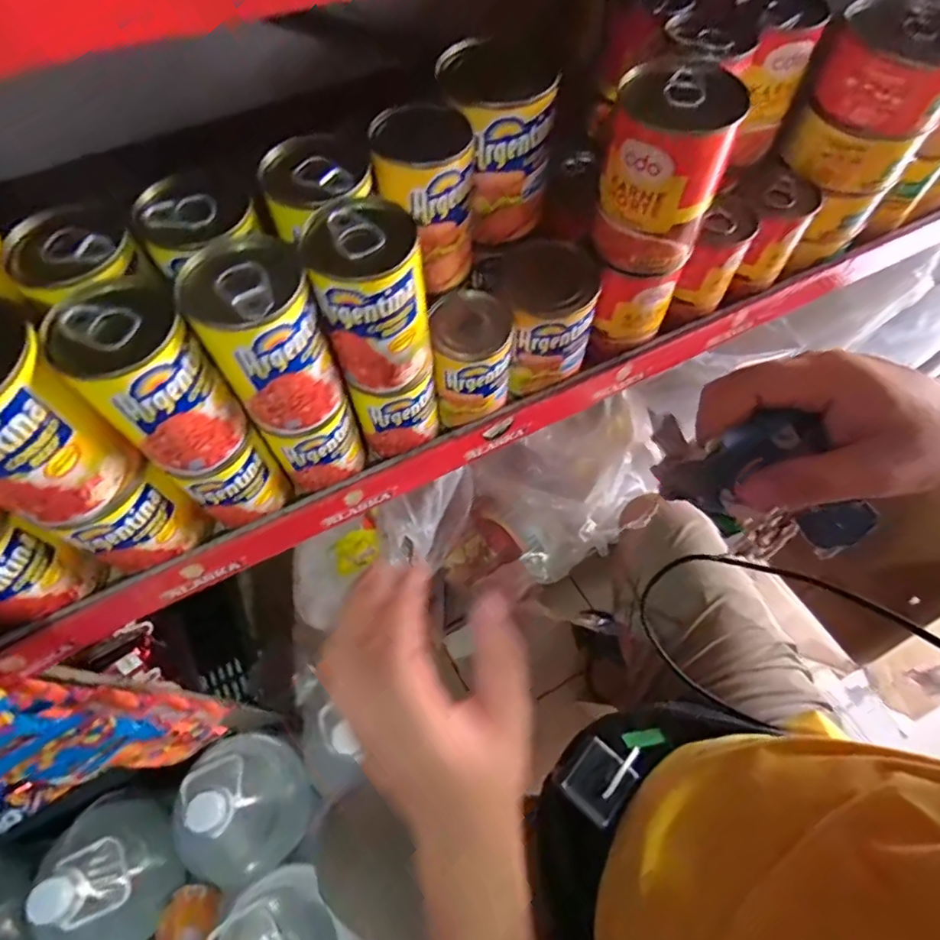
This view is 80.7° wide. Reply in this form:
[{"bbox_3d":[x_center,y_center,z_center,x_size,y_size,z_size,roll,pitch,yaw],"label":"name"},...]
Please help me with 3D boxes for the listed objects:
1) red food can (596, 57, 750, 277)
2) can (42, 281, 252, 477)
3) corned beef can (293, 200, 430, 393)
[{"bbox_3d":[0.109,-0.171,0.318,0.063,0.088,0.063,12,65,6],"label":"red food can"},{"bbox_3d":[-0.144,-0.038,0.258,0.048,0.082,0.048,0,64,1],"label":"can"},{"bbox_3d":[-0.049,-0.085,0.282,0.053,0.080,0.050,0,64,1],"label":"corned beef can"}]

